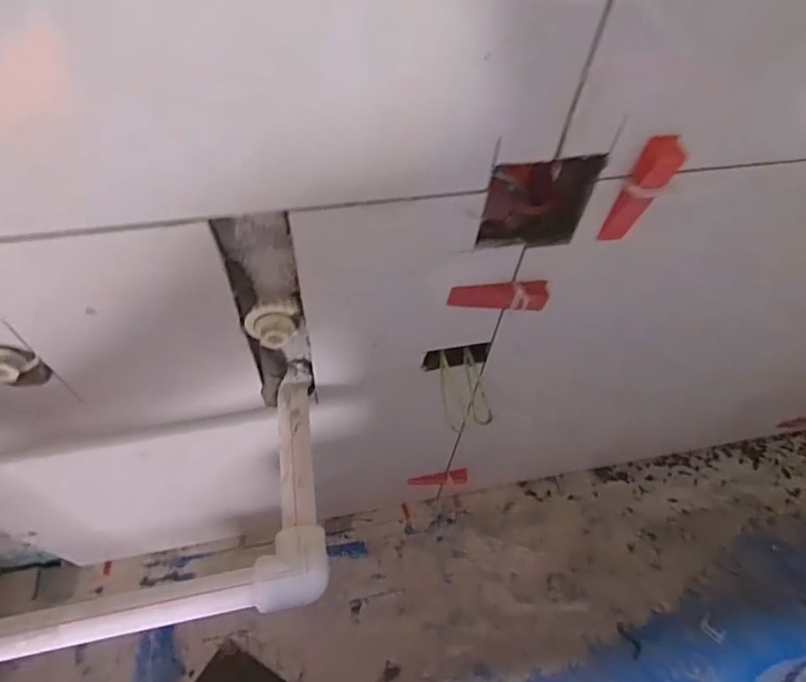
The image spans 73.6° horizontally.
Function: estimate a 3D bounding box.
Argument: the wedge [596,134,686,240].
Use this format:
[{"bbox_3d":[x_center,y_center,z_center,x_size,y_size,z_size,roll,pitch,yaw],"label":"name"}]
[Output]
[{"bbox_3d":[0.147,-0.090,0.337,0.024,0.080,0.016,-3,57,-5],"label":"wedge"}]

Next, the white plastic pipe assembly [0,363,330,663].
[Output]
[{"bbox_3d":[-0.248,0.127,0.385,0.375,0.030,0.176,-8,58,-9],"label":"white plastic pipe assembly"}]

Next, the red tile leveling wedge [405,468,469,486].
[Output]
[{"bbox_3d":[0.047,0.187,0.724,0.077,0.017,0.016,-5,57,-7],"label":"red tile leveling wedge"}]

